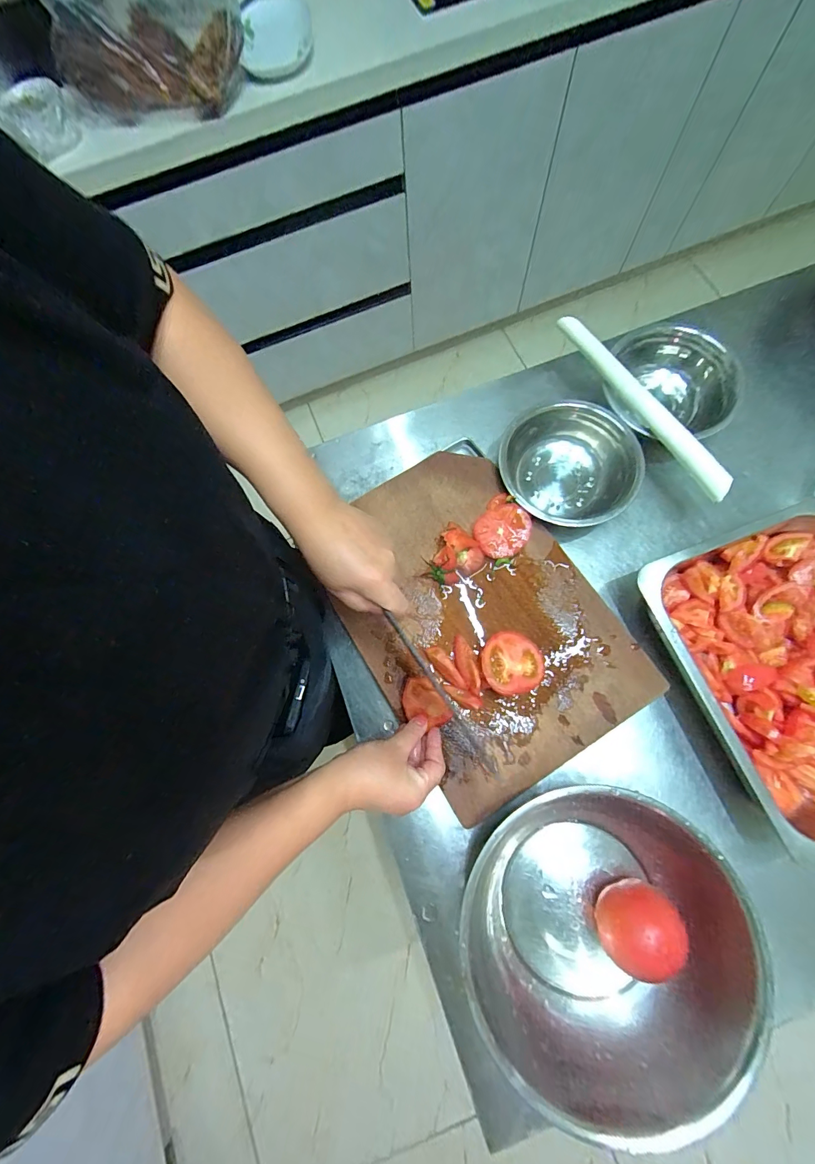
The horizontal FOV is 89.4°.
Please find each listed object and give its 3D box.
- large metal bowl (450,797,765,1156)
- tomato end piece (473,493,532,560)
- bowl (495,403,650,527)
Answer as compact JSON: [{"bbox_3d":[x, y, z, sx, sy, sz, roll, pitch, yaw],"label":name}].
[{"bbox_3d":[0.178,0.338,0.393,0.246,0.097,0.237,-1,75,4],"label":"large metal bowl"},{"bbox_3d":[0.118,-0.065,0.513,0.071,0.023,0.071,0,88,3],"label":"tomato end piece"},{"bbox_3d":[0.204,-0.147,0.538,0.164,0.064,0.167,-1,75,4],"label":"bowl"}]

